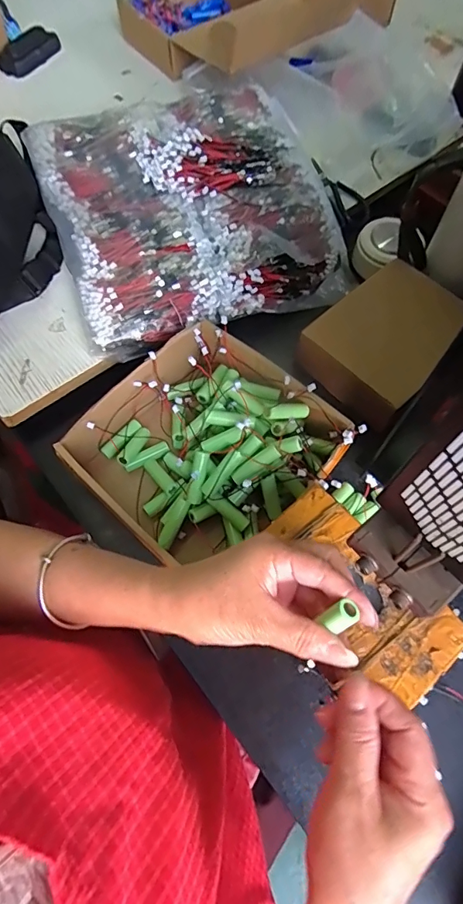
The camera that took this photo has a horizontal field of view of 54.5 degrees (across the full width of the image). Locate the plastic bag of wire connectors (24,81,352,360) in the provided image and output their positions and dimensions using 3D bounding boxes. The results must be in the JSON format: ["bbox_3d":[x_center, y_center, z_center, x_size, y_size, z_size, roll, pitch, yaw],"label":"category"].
[{"bbox_3d":[-0.052,-0.304,0.532,0.315,0.068,0.350,-19,67,-9],"label":"plastic bag of wire connectors"}]

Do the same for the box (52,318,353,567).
[{"bbox_3d":[-0.024,-0.004,0.438,0.198,0.069,0.209,40,71,16],"label":"box"}]

